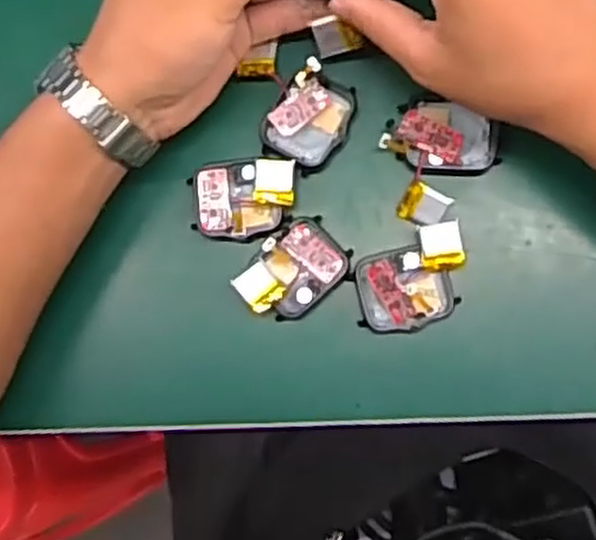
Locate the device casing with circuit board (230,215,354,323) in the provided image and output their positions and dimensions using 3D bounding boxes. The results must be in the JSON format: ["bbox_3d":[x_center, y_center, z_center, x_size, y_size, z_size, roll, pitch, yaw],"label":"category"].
[{"bbox_3d":[-0.002,0.001,0.369,0.050,0.021,0.036,-42,84,3],"label":"device casing with circuit board"}]

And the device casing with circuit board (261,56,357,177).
[{"bbox_3d":[0.006,-0.073,0.374,0.036,0.011,0.049,32,91,7],"label":"device casing with circuit board"}]

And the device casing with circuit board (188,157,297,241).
[{"bbox_3d":[-0.026,-0.034,0.375,0.051,0.015,0.037,-8,87,6],"label":"device casing with circuit board"}]

